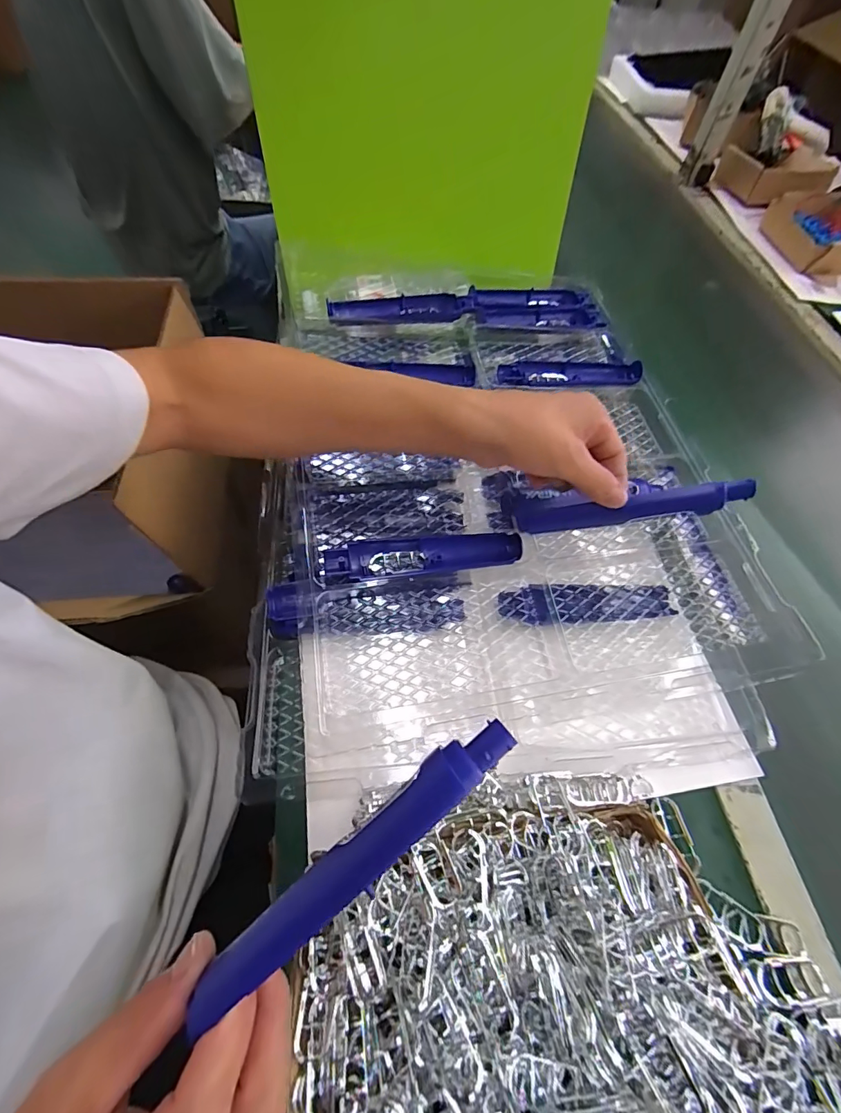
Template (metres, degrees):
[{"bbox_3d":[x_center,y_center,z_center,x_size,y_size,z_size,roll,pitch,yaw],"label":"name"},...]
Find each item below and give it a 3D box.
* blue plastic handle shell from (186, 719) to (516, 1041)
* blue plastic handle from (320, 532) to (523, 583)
[{"bbox_3d":[-0.026,0.130,0.190,0.163,0.013,0.021,-39,69,-6],"label":"blue plastic handle shell"},{"bbox_3d":[0.002,0.002,0.400,0.174,0.022,0.039,-7,61,-7],"label":"blue plastic handle"}]

